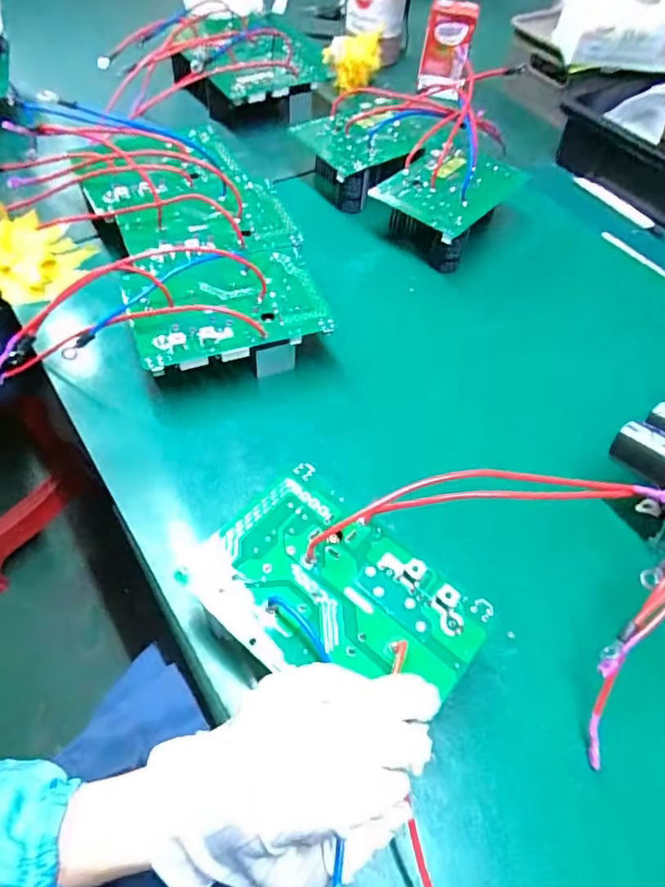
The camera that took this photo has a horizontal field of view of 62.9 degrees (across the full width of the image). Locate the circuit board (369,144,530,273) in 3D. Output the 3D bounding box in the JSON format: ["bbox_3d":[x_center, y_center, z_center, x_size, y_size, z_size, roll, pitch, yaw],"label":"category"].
[{"bbox_3d":[0.130,-0.270,0.601,0.121,0.057,0.178,37,60,20],"label":"circuit board"}]

